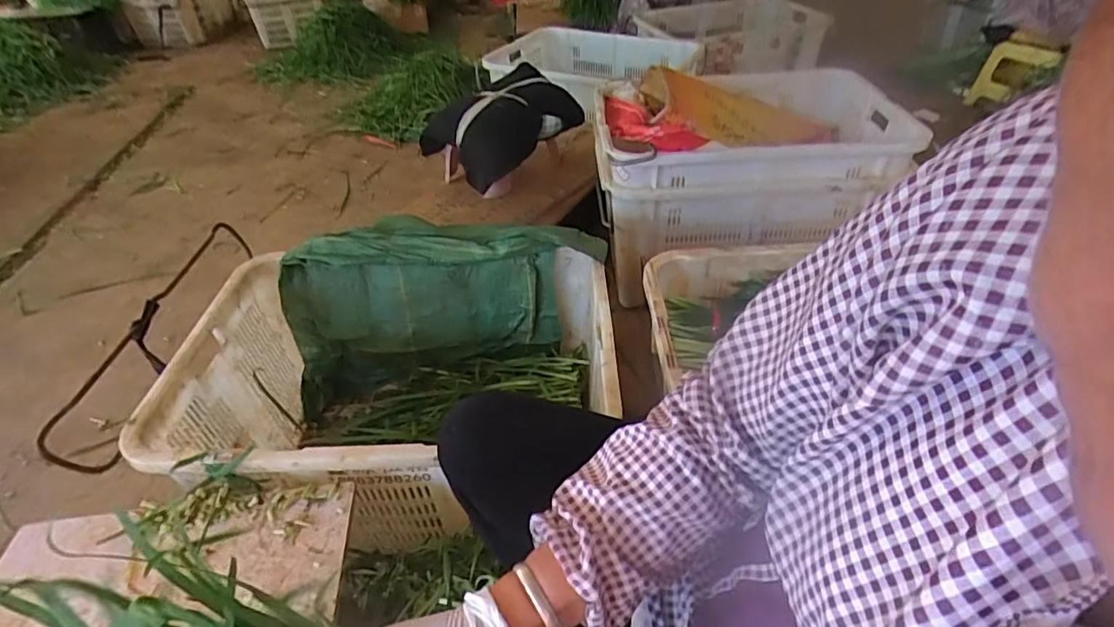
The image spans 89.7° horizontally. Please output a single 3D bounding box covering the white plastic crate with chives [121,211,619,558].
[{"bbox_3d":[-0.231,0.151,0.961,0.637,0.395,0.502,-1,42,2],"label":"white plastic crate with chives"}]

